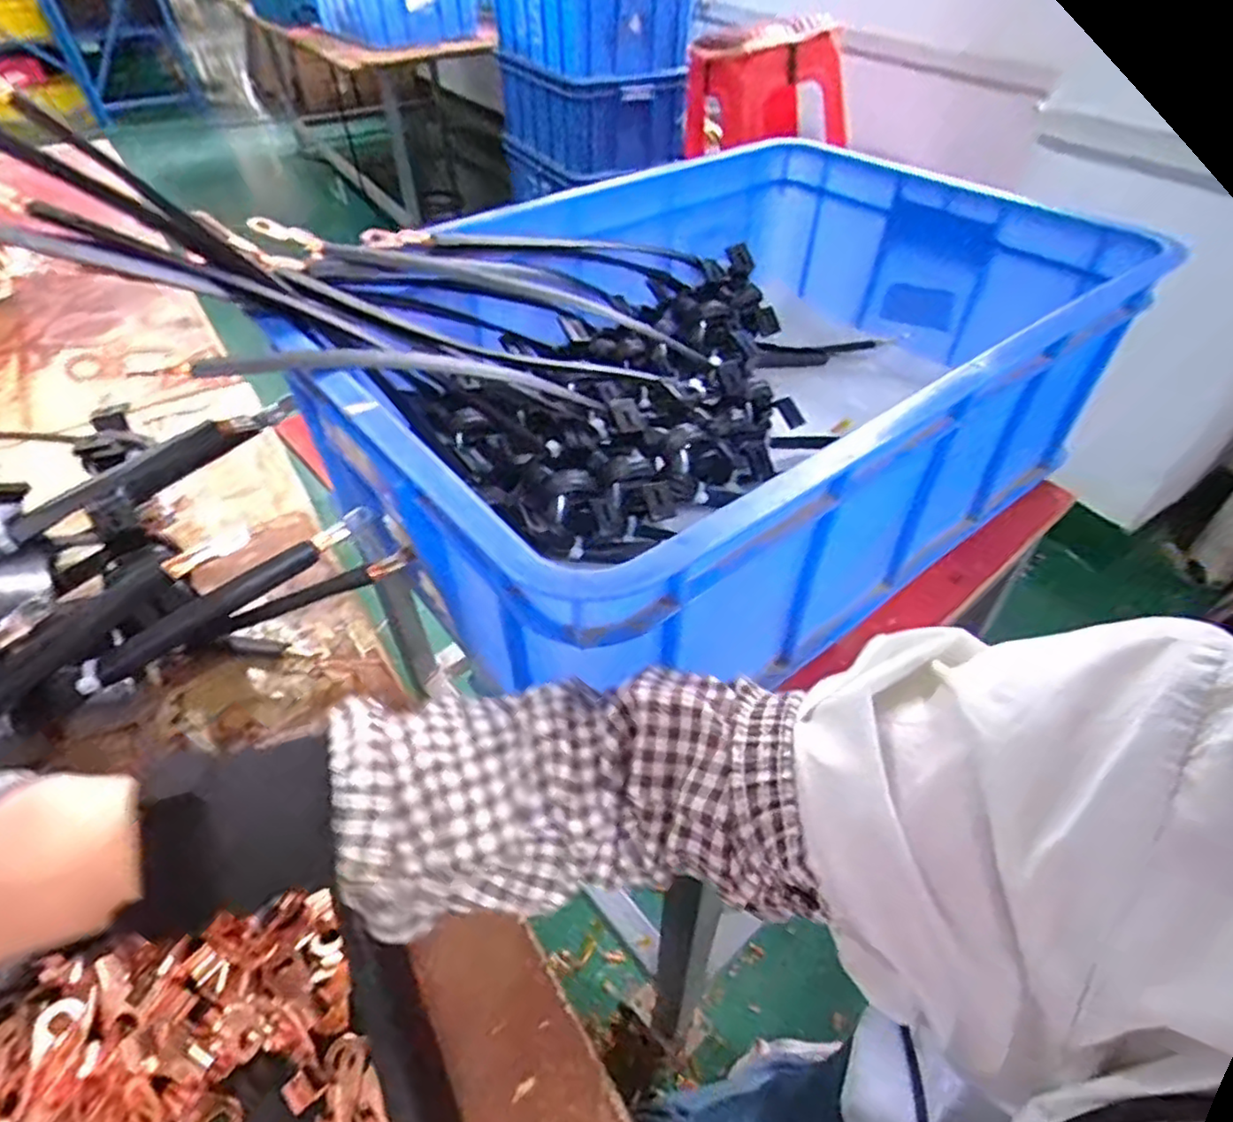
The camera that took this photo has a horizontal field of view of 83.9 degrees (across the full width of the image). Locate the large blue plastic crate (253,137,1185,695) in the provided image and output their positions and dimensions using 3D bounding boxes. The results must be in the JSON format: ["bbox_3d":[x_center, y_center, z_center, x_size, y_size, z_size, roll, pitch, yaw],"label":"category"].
[{"bbox_3d":[0.087,-0.153,0.569,0.638,0.209,0.402,-29,51,-25],"label":"large blue plastic crate"}]

